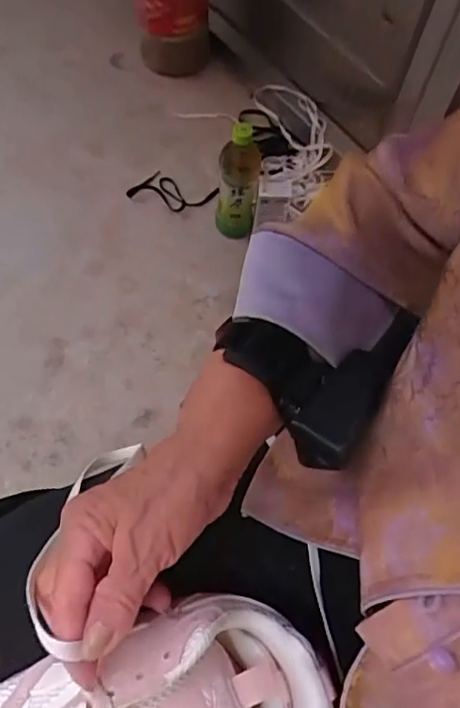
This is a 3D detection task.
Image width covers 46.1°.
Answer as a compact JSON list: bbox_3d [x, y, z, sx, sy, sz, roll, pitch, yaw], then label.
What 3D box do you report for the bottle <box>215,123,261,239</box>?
[{"bbox_3d":[0.013,-0.295,0.997,0.074,0.276,0.067,7,61,-1],"label":"bottle"}]

